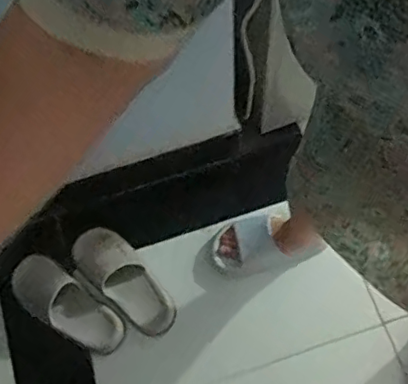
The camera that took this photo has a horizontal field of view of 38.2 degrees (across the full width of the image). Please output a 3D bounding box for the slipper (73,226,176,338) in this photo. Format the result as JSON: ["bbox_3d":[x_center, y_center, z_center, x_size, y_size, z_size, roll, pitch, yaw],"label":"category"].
[{"bbox_3d":[-0.167,0.193,1.273,0.263,0.077,0.111,42,76,17],"label":"slipper"}]

